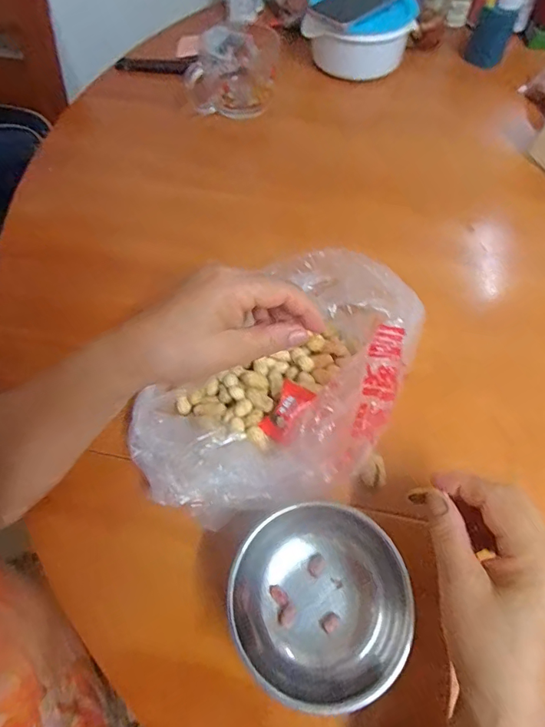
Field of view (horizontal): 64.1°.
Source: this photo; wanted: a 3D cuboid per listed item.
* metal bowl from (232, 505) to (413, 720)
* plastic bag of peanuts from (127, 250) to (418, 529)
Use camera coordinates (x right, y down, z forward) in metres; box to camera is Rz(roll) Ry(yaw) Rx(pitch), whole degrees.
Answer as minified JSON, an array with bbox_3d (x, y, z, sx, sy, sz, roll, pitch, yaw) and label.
[{"bbox_3d":[0.030,0.160,0.293,0.113,0.050,0.110,0,61,0],"label":"metal bowl"},{"bbox_3d":[0.010,0.014,0.357,0.167,0.081,0.247,36,67,19],"label":"plastic bag of peanuts"}]

